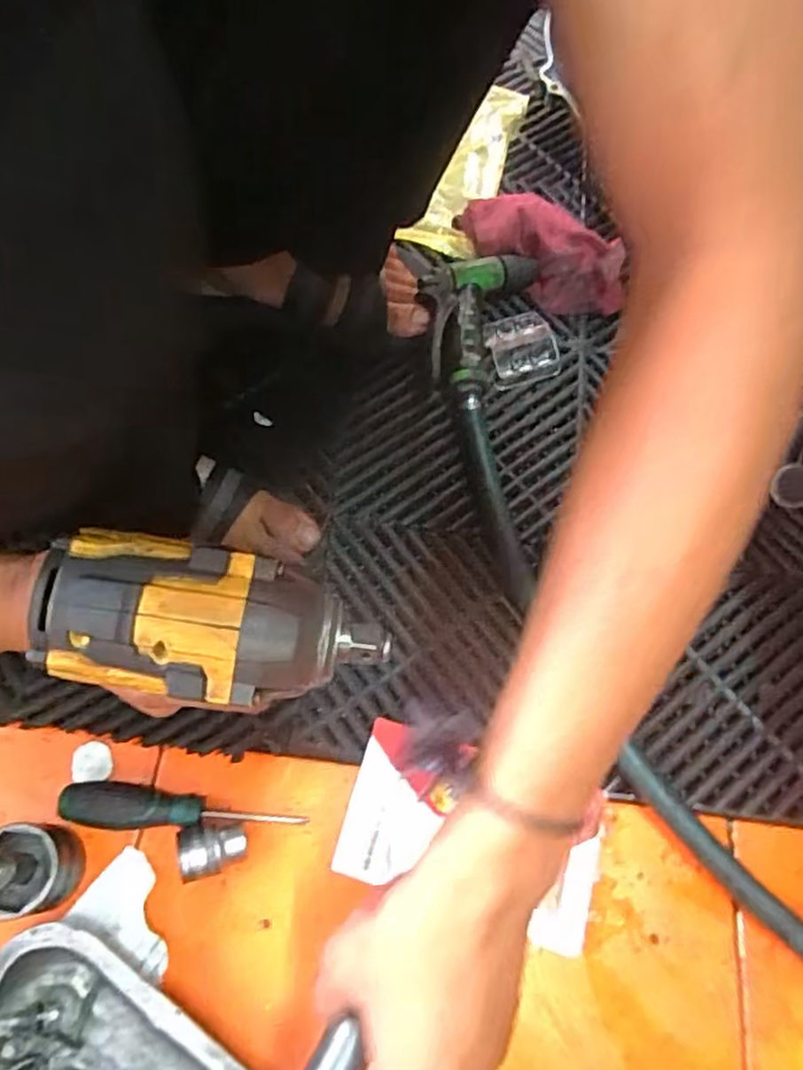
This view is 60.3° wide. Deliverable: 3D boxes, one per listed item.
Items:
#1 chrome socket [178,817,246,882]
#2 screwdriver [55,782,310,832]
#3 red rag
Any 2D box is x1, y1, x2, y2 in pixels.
[{"bbox_3d":[-0.120,0.200,0.444,0.041,0.031,0.032,-12,67,-8],"label":"chrome socket"},{"bbox_3d":[-0.145,0.182,0.453,0.154,0.029,0.027,7,66,0],"label":"screwdriver"},{"bbox_3d":[0.132,-0.265,0.648,0.161,0.050,0.069,34,69,12],"label":"red rag"}]

